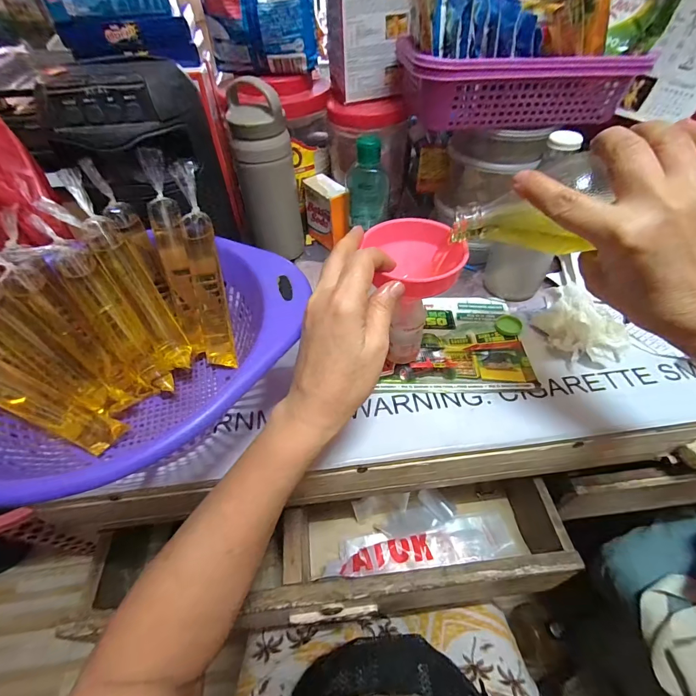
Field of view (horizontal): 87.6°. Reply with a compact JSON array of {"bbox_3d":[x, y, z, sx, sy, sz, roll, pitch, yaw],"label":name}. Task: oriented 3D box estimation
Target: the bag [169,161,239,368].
[{"bbox_3d":[-0.134,-0.073,0.341,0.025,0.186,0.025,-8,12,-6],"label":"bag"}]

